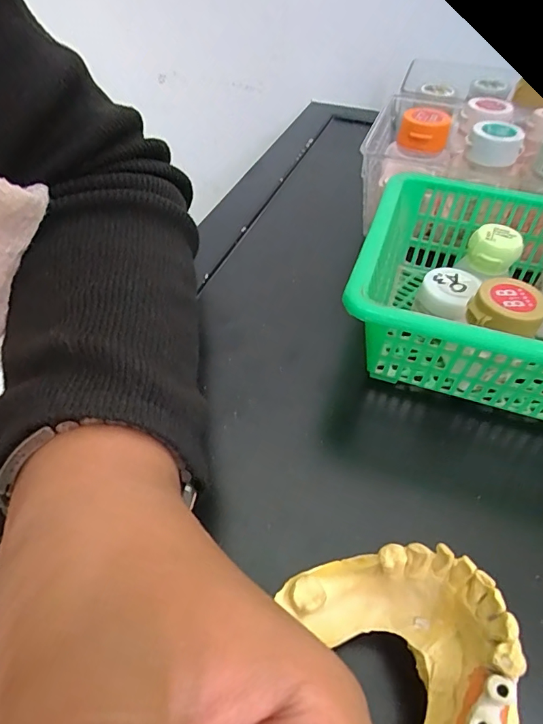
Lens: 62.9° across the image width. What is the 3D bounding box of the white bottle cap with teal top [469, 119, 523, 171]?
[{"bbox_3d":[0.130,-0.125,0.259,0.028,0.021,0.029,21,50,15],"label":"white bottle cap with teal top"}]

